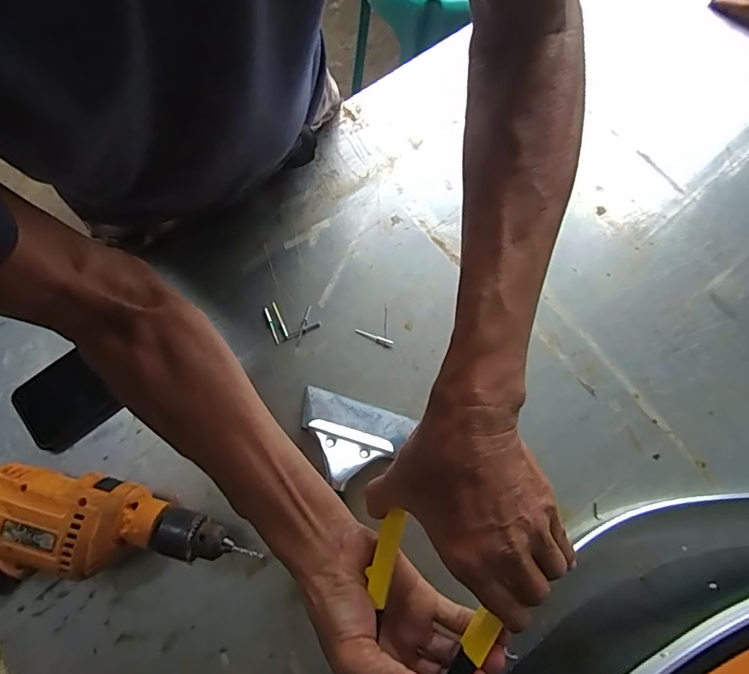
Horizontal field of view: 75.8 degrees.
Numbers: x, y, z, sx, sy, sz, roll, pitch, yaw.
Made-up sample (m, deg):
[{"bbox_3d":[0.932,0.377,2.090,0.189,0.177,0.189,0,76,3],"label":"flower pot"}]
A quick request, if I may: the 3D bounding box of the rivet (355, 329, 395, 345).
[{"bbox_3d":[0.000,0.000,0.539,0.045,0.004,0.006,17,73,7],"label":"rivet"}]

